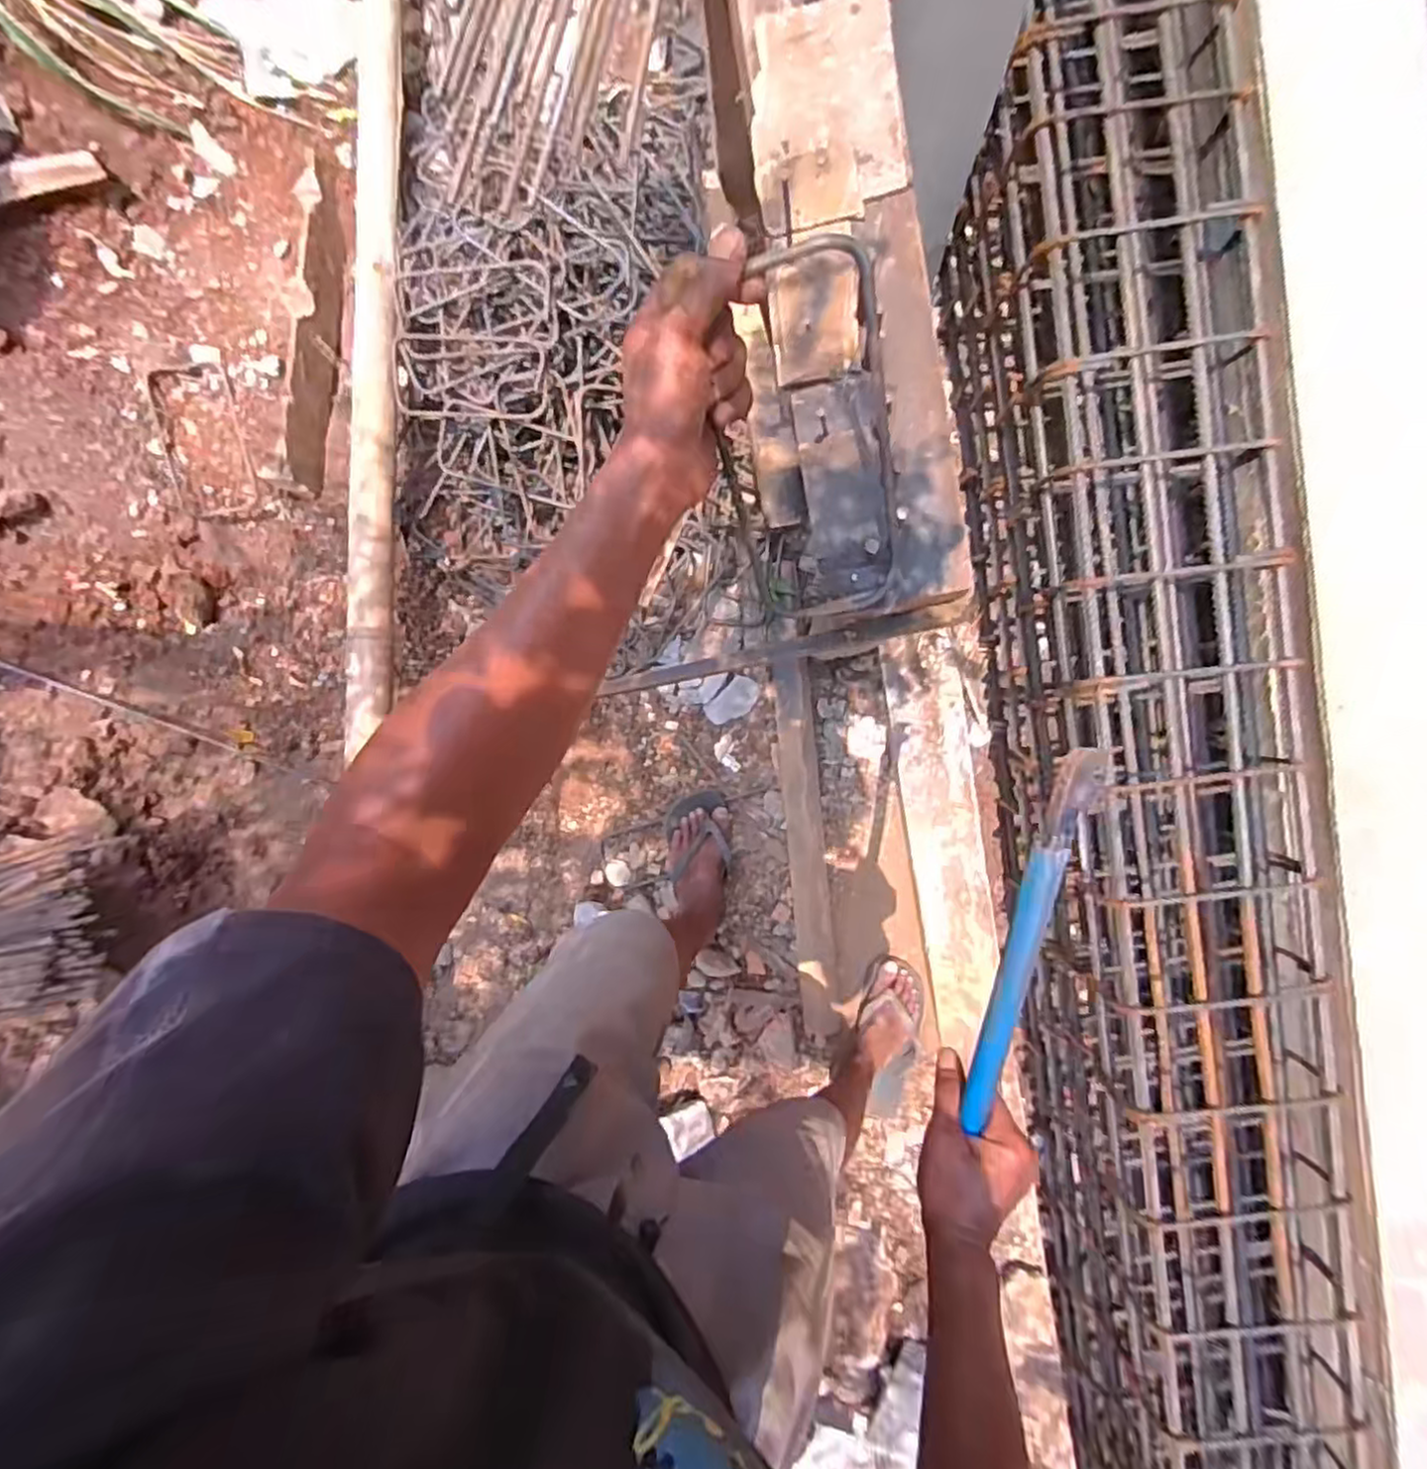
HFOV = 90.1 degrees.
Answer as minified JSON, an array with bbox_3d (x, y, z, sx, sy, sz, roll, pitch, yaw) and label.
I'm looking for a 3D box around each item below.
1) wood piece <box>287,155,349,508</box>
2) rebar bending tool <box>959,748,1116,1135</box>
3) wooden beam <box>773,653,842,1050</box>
[{"bbox_3d":[-0.703,-0.731,1.269,0.030,0.106,0.617,-3,78,7],"label":"wood piece"},{"bbox_3d":[0.222,0.154,0.505,0.025,0.019,0.308,9,111,6],"label":"rebar bending tool"},{"bbox_3d":[0.175,0.214,1.334,0.068,0.042,0.706,-4,92,7],"label":"wooden beam"}]

